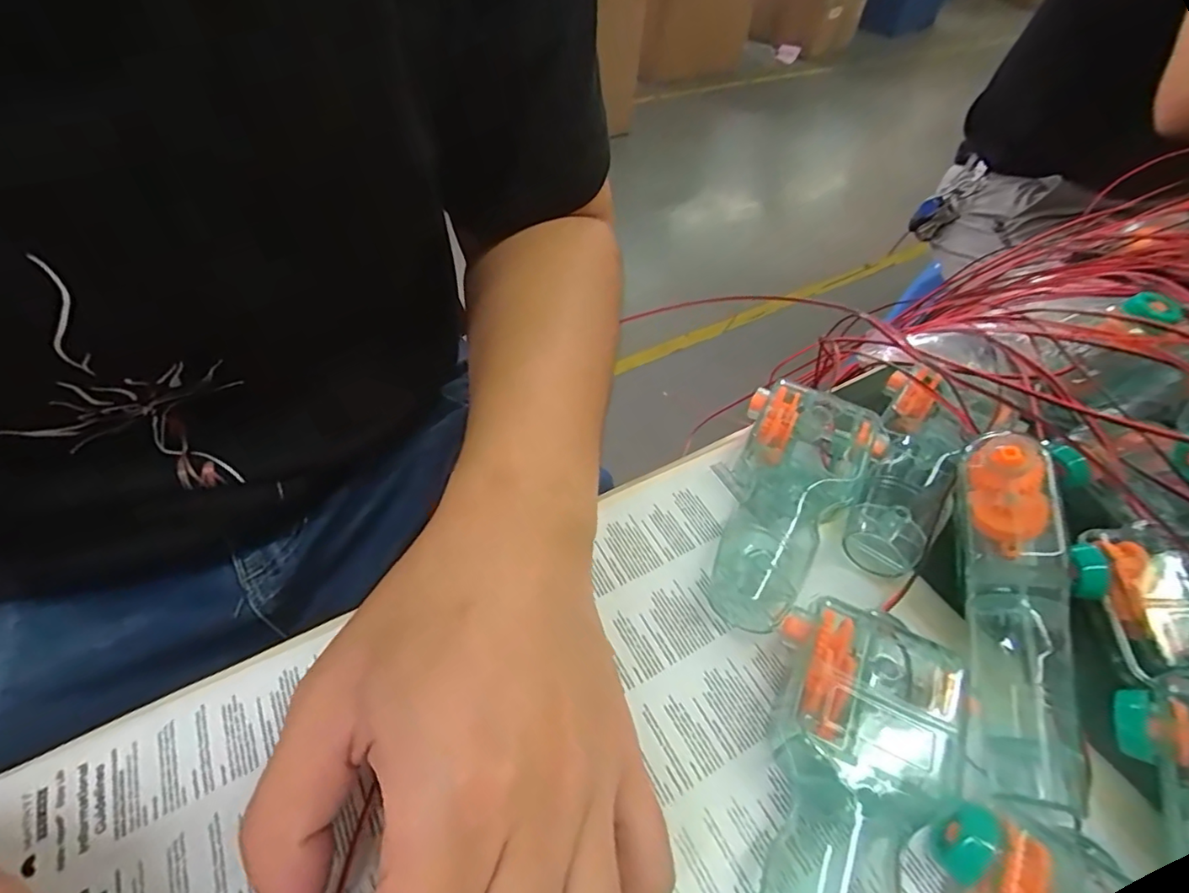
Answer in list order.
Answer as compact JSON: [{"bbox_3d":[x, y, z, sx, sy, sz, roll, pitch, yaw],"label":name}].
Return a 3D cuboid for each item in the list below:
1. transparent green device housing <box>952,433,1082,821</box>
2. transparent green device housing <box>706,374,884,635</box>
[{"bbox_3d":[0.141,0.055,0.197,0.027,0.038,0.120,10,69,5],"label":"transparent green device housing"},{"bbox_3d":[0.079,0.021,0.239,0.054,0.031,0.114,27,54,15],"label":"transparent green device housing"}]

